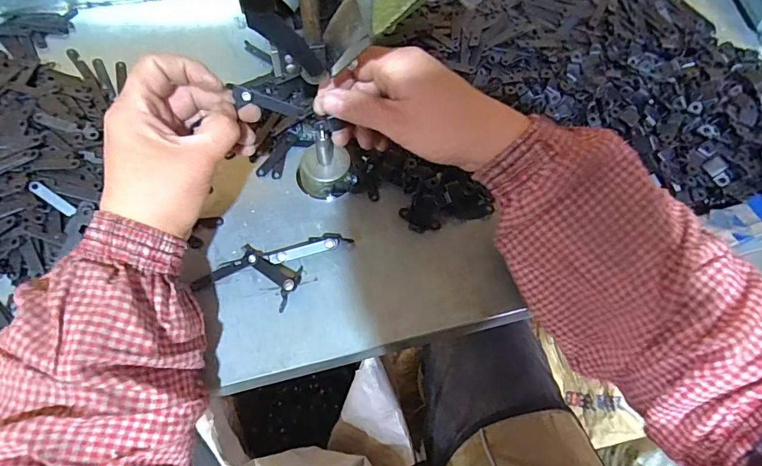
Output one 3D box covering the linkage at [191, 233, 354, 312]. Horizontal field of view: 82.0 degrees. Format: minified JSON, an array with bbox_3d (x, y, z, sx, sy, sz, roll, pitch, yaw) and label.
[{"bbox_3d":[-0.078,0.027,0.319,0.110,0.019,0.052,-5,64,-6],"label":"linkage"}]

